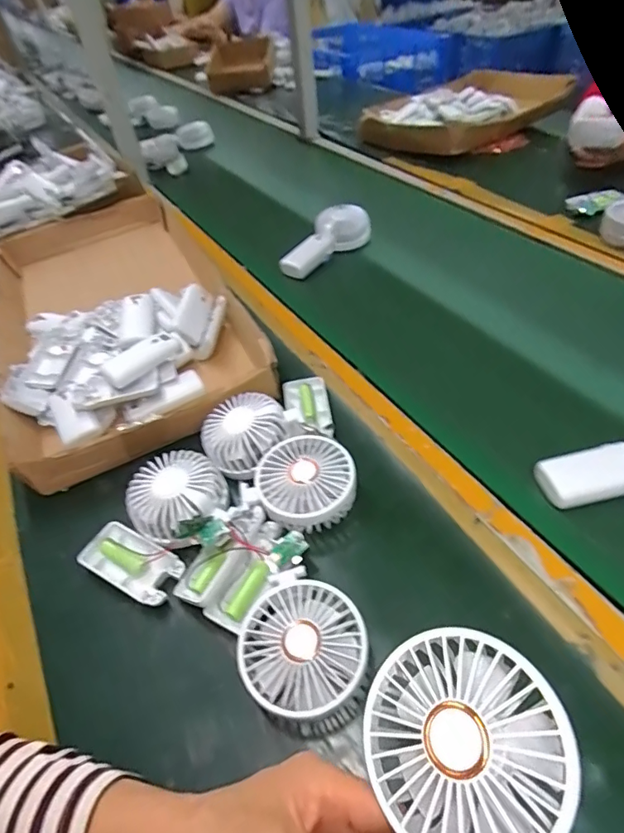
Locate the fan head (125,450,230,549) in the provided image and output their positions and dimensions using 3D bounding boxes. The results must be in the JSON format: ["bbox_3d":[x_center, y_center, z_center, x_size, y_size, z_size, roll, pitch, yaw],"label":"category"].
[{"bbox_3d":[-0.121,0.072,0.428,0.084,0.034,0.079,-3,46,3],"label":"fan head"}]

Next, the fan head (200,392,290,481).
[{"bbox_3d":[-0.066,0.017,0.465,0.079,0.039,0.076,-3,46,3],"label":"fan head"}]

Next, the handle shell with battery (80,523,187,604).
[{"bbox_3d":[-0.156,0.129,0.411,0.092,0.024,0.044,20,51,22],"label":"handle shell with battery"}]

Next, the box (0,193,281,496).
[{"bbox_3d":[-0.277,-0.135,0.704,0.307,0.152,0.579,-20,48,-13],"label":"box"}]

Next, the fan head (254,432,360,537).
[{"bbox_3d":[-0.006,0.059,0.423,0.083,0.037,0.083,-3,46,3],"label":"fan head"}]

